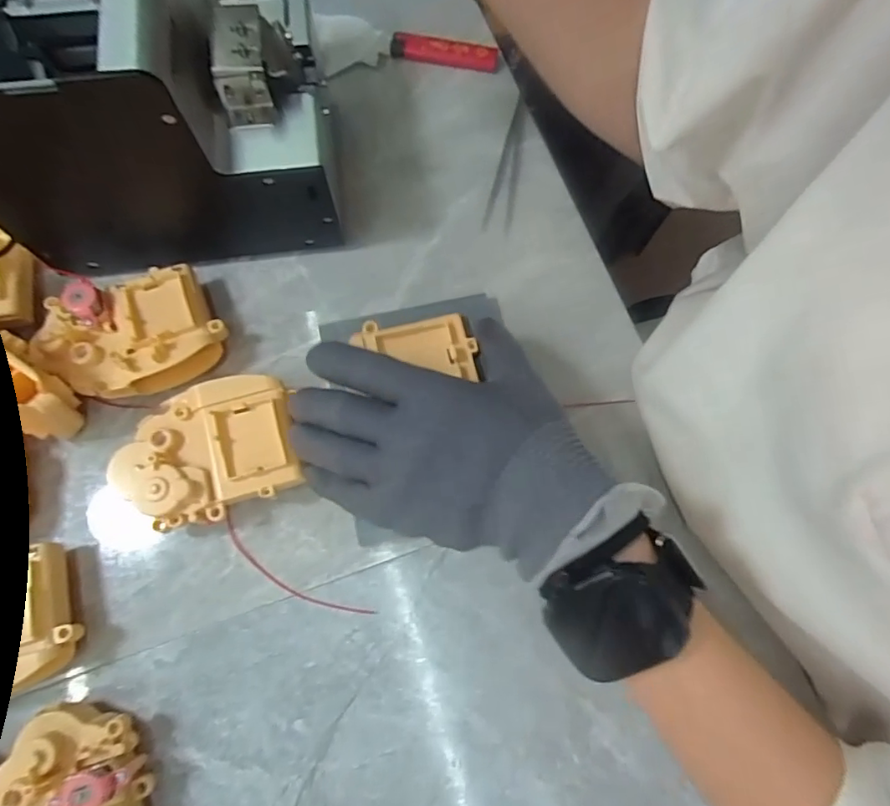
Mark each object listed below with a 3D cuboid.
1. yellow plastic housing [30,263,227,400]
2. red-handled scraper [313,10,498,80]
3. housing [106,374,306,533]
[{"bbox_3d":[-0.186,-0.039,0.324,0.095,0.039,0.069,-25,77,-8],"label":"yellow plastic housing"},{"bbox_3d":[-0.030,-0.270,0.405,0.134,0.014,0.045,-4,75,-3],"label":"red-handled scraper"},{"bbox_3d":[-0.130,0.028,0.307,0.098,0.038,0.076,-13,76,-5],"label":"housing"}]

